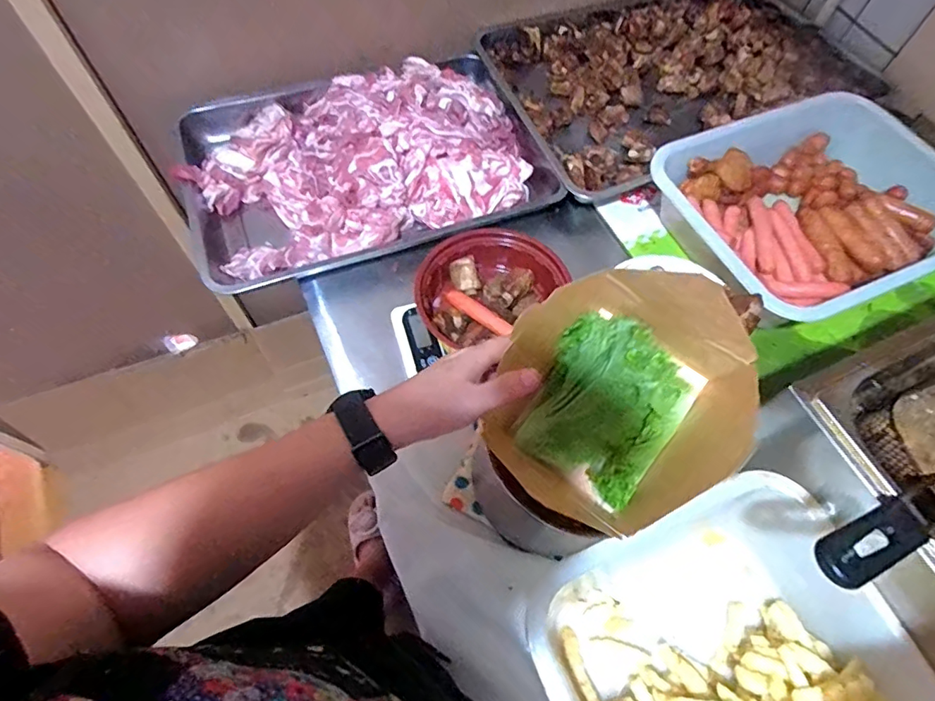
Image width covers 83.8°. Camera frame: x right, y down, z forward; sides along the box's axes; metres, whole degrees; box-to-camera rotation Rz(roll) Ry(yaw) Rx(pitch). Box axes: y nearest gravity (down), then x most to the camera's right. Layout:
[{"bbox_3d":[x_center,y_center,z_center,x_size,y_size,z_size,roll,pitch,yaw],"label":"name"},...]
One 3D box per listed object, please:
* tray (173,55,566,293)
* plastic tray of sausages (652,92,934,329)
[{"bbox_3d":[-0.150,-0.277,0.741,0.489,0.091,0.337,-17,64,-12],"label":"tray"},{"bbox_3d":[0.456,-0.185,0.696,0.368,0.091,0.294,-20,64,-13],"label":"plastic tray of sausages"}]

